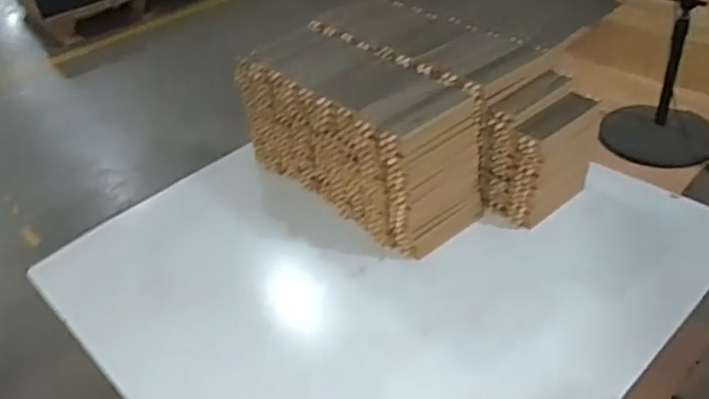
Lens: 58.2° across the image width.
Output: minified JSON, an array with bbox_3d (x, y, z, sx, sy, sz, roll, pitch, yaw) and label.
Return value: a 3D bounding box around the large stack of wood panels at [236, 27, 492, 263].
[{"bbox_3d":[0.010,-0.160,1.490,0.265,0.293,0.580,-32,43,-29],"label":"large stack of wood panels"}]

